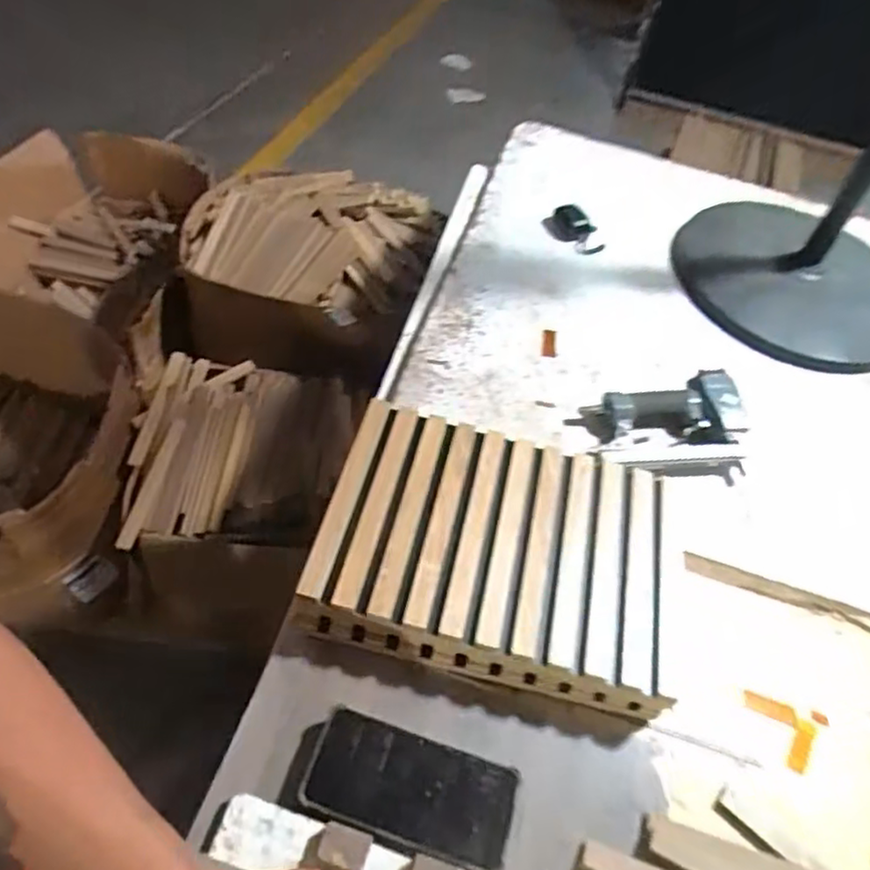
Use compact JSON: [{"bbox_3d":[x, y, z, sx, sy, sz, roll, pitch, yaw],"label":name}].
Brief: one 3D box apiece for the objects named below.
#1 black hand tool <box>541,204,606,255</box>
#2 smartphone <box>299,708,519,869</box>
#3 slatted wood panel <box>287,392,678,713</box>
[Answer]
[{"bbox_3d":[0.212,-0.318,1.025,0.057,0.030,0.106,-9,55,-16],"label":"black hand tool"},{"bbox_3d":[-0.019,0.276,0.522,0.159,0.012,0.076,17,54,3],"label":"smartphone"},{"bbox_3d":[0.070,0.111,0.653,0.346,0.071,0.241,15,53,2],"label":"slatted wood panel"}]

